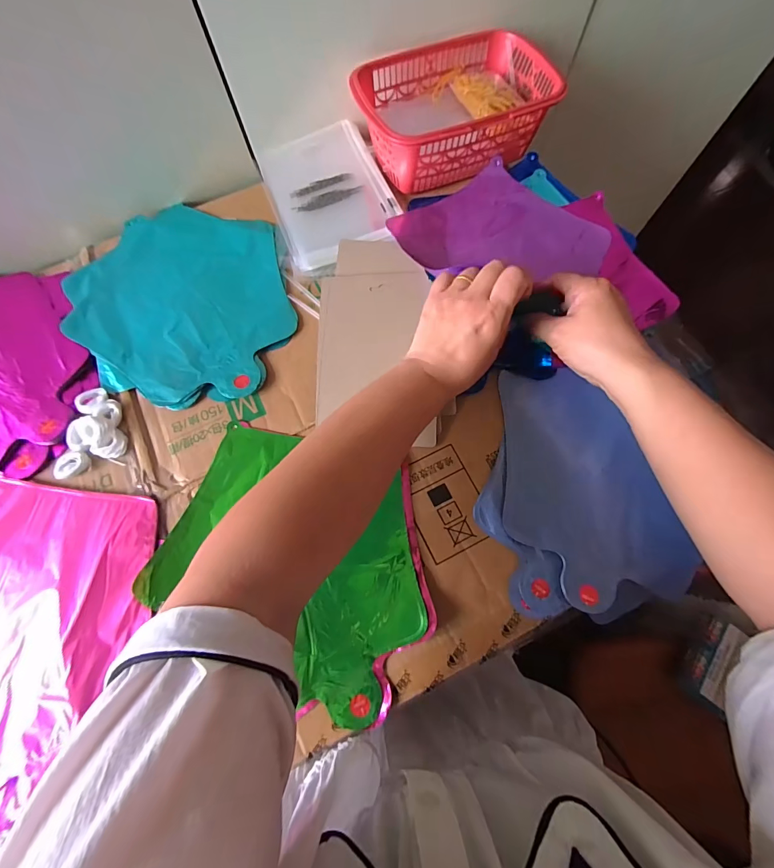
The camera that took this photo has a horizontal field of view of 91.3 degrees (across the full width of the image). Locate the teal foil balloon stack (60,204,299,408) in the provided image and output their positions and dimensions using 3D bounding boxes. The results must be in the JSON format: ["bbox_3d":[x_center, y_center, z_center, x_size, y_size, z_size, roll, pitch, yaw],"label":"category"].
[{"bbox_3d":[-0.219,-0.147,0.412,0.246,0.016,0.230,18,73,6],"label":"teal foil balloon stack"}]

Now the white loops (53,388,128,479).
[{"bbox_3d":[-0.282,-0.001,0.364,0.056,0.013,0.088,7,73,3],"label":"white loops"}]

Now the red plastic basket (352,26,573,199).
[{"bbox_3d":[0.073,-0.375,0.437,0.208,0.067,0.155,-21,73,-6],"label":"red plastic basket"}]

